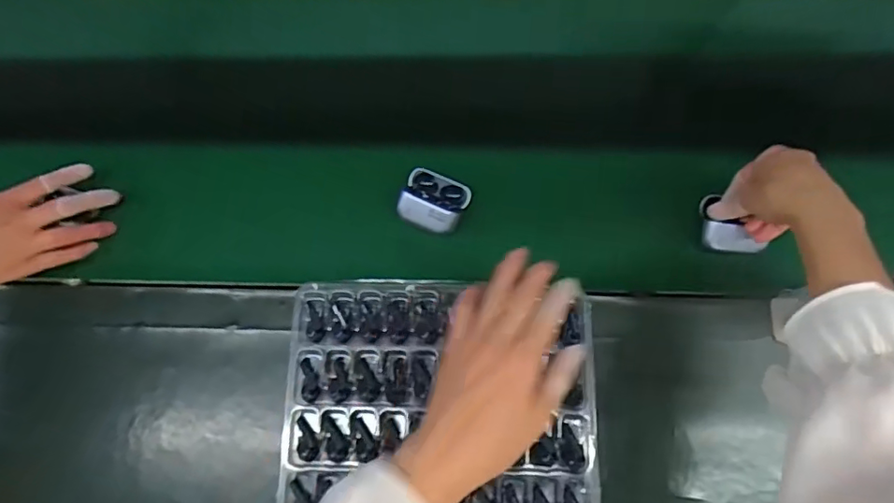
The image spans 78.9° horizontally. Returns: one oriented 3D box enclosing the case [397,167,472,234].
[{"bbox_3d":[-0.012,-0.050,0.519,0.060,0.023,0.056,20,78,5],"label":"case"}]

